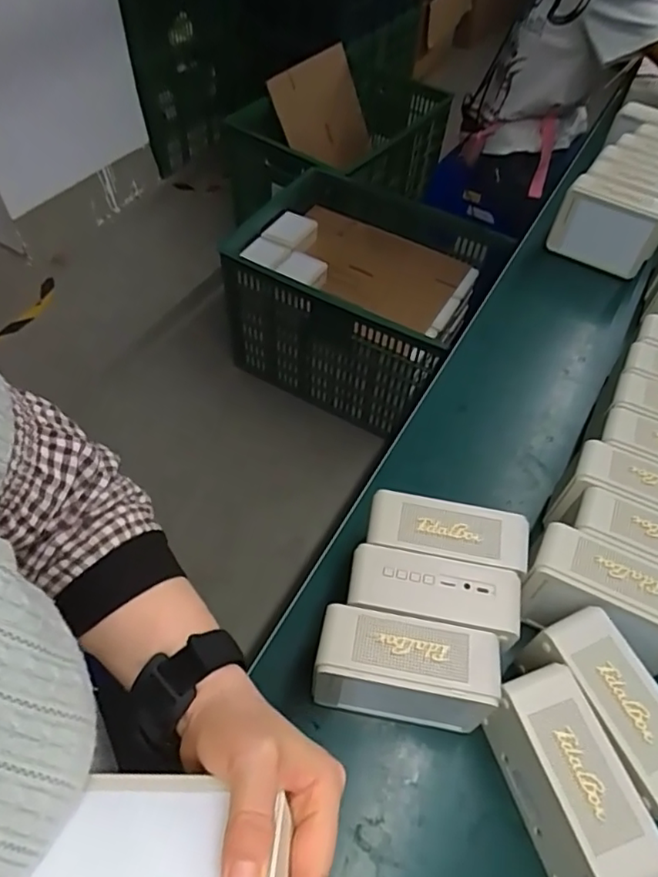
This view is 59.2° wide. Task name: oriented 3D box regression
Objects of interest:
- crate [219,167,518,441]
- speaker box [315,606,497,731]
[{"bbox_3d":[0.064,-0.380,1.651,0.667,0.415,0.486,25,56,15],"label":"crate"},{"bbox_3d":[0.059,0.192,0.472,0.138,0.098,0.062,10,54,4],"label":"speaker box"}]

